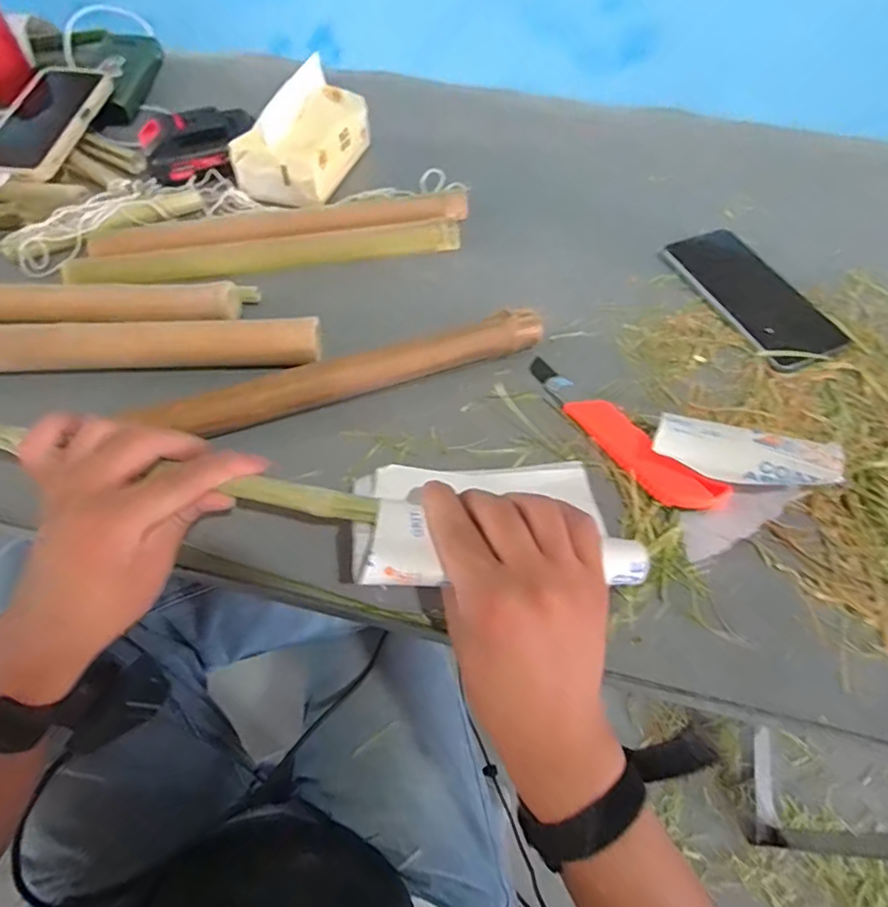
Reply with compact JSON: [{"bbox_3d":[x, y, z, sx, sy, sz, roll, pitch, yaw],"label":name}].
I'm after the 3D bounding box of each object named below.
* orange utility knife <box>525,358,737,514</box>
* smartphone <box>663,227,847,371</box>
[{"bbox_3d":[0.117,-0.016,0.393,0.036,0.017,0.166,-34,63,-21],"label":"orange utility knife"},{"bbox_3d":[0.265,-0.137,0.480,0.079,0.006,0.159,-19,59,-13],"label":"smartphone"}]

